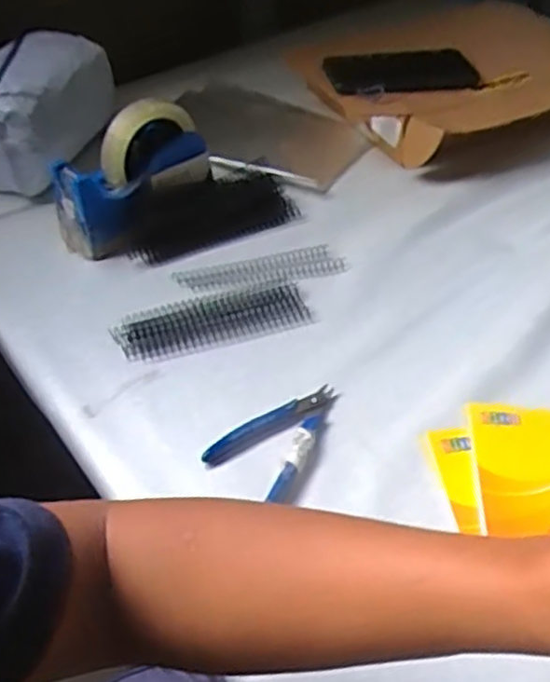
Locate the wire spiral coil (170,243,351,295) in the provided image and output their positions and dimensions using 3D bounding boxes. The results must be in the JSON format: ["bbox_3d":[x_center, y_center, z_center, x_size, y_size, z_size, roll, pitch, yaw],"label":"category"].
[{"bbox_3d":[-0.011,-0.067,0.682,0.160,0.012,0.042,-14,48,-11],"label":"wire spiral coil"}]

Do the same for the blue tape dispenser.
[{"bbox_3d":[-0.141,-0.165,0.704,0.076,0.114,0.153,26,52,24],"label":"blue tape dispenser"}]

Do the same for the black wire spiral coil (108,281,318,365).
[{"bbox_3d":[-0.053,-0.020,0.639,0.173,0.011,0.063,-15,48,-13],"label":"black wire spiral coil"}]

